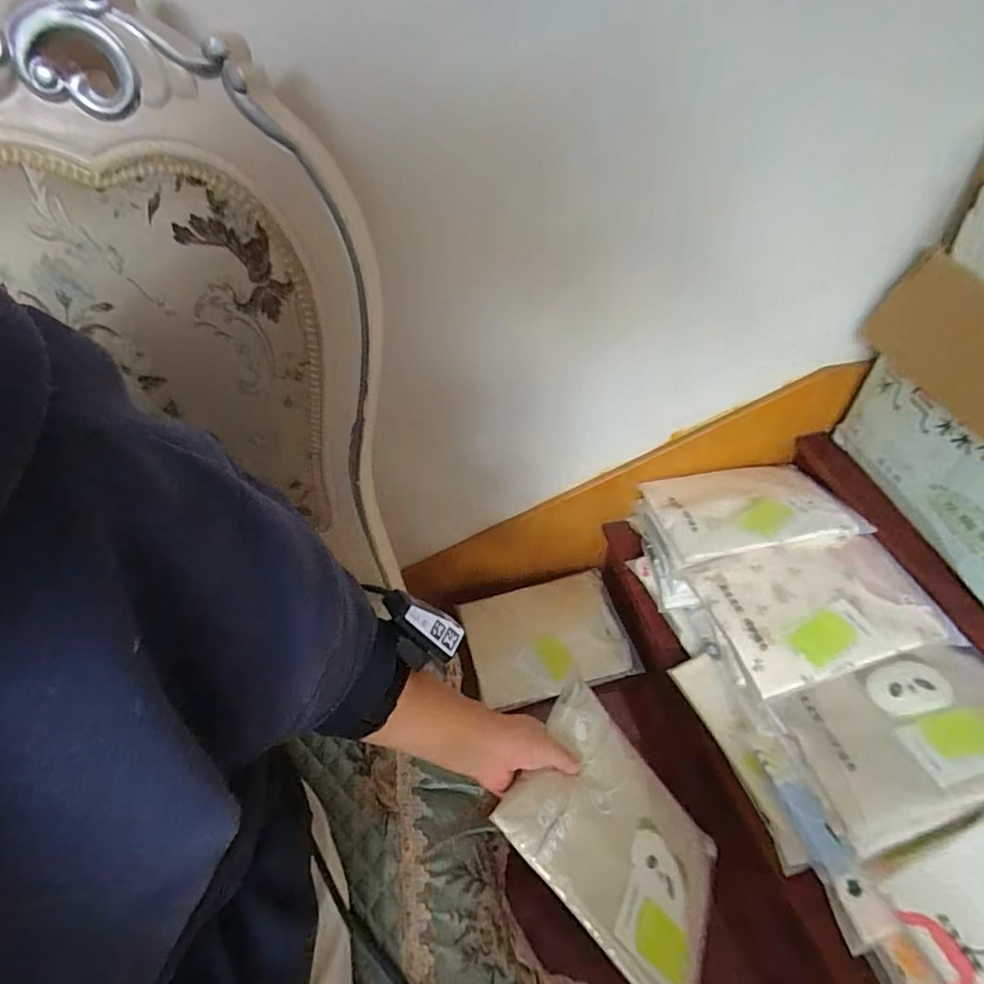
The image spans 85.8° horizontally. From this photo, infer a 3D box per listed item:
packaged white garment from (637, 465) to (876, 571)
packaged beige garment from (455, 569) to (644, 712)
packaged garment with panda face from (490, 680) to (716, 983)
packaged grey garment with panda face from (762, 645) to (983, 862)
[{"bbox_3d":[0.356,0.024,0.760,0.239,0.066,0.177,-7,50,0],"label":"packaged white garment"},{"bbox_3d":[0.092,0.254,0.934,0.266,0.045,0.208,-12,51,-5],"label":"packaged beige garment"},{"bbox_3d":[0.135,0.354,0.538,0.265,0.030,0.198,47,41,1],"label":"packaged garment with panda face"},{"bbox_3d":[0.442,0.252,0.551,0.228,0.030,0.152,-16,51,-8],"label":"packaged grey garment with panda face"}]

